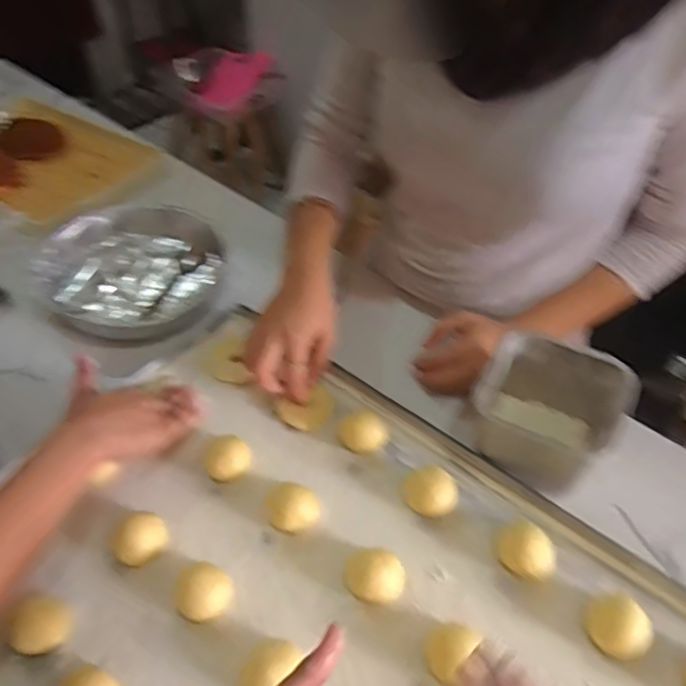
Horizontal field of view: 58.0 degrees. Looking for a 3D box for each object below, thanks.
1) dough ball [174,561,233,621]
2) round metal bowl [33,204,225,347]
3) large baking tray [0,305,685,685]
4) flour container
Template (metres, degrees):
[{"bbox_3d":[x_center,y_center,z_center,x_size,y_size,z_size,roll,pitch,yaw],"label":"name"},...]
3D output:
[{"bbox_3d":[-0.111,0.198,0.491,0.045,0.033,0.041,-22,50,-16],"label":"dough ball"},{"bbox_3d":[-0.255,-0.087,0.750,0.210,0.057,0.210,0,47,0],"label":"round metal bowl"},{"bbox_3d":[-0.009,0.222,0.480,0.599,0.048,0.415,32,54,27],"label":"large baking tray"},{"bbox_3d":[0.188,0.071,0.577,0.120,0.089,0.109,19,51,19],"label":"flour container"}]

